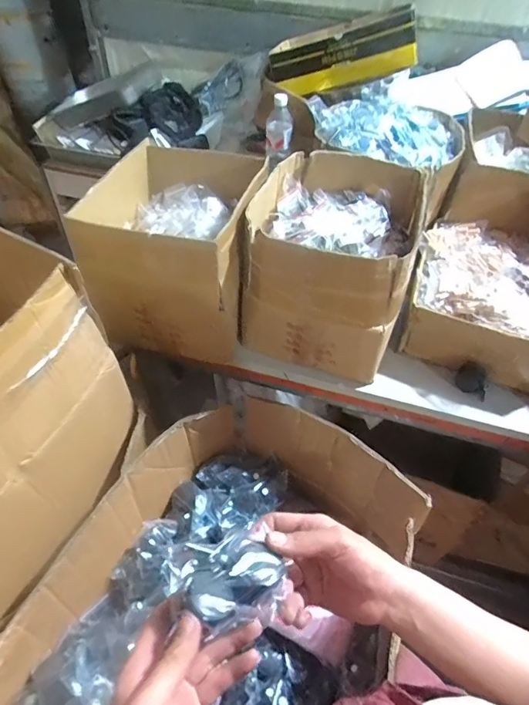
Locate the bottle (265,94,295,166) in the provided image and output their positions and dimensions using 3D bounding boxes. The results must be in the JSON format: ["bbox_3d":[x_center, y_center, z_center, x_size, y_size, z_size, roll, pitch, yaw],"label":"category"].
[{"bbox_3d":[0.040,-0.600,1.171,0.058,0.152,0.077,-13,50,-14],"label":"bottle"}]

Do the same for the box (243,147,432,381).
[{"bbox_3d":[0.121,-0.181,0.790,0.270,0.217,0.360,13,48,9],"label":"box"}]

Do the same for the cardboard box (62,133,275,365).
[{"bbox_3d":[-0.152,-0.199,0.785,0.249,0.228,0.340,4,48,1],"label":"cardboard box"}]

